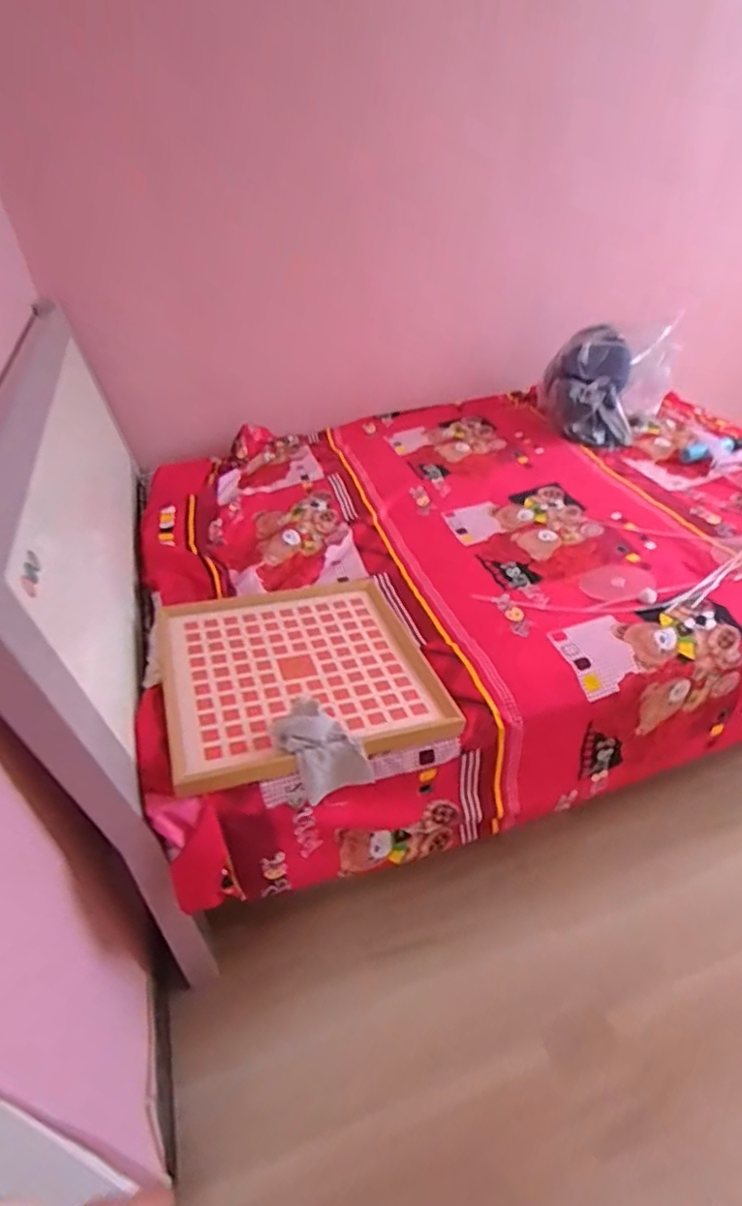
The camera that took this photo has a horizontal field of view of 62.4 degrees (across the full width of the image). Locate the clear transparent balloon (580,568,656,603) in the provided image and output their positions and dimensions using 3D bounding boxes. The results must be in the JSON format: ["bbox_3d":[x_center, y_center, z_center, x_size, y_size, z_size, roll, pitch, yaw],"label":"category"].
[{"bbox_3d":[0.553,-0.047,1.370,0.167,0.010,0.113,-17,38,-13],"label":"clear transparent balloon"}]

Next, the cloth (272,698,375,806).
[{"bbox_3d":[-0.095,0.232,1.001,0.170,0.123,0.108,27,46,34],"label":"cloth"}]

